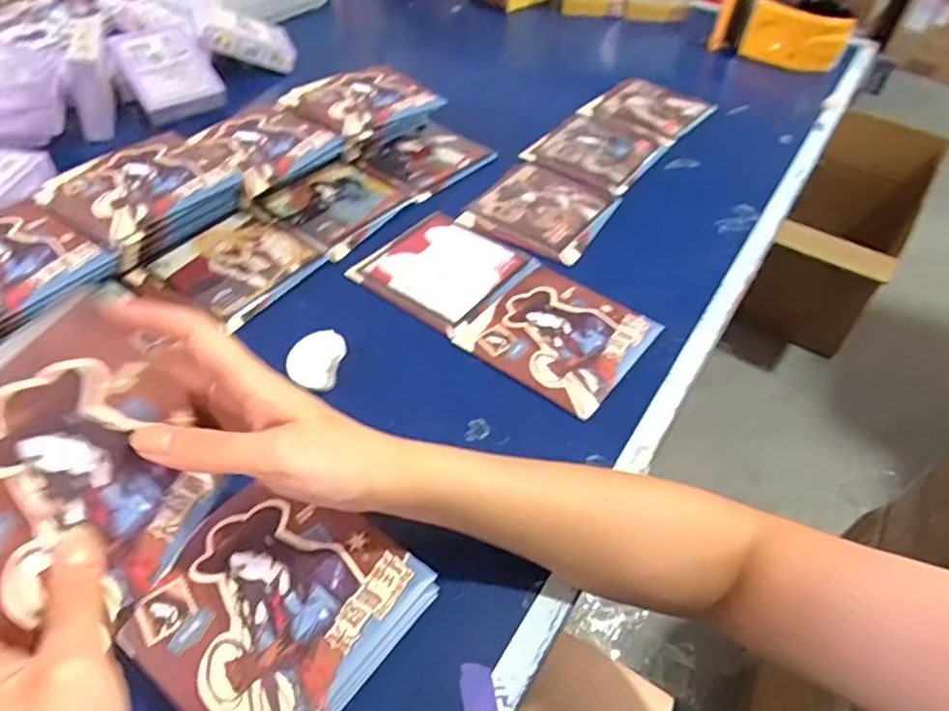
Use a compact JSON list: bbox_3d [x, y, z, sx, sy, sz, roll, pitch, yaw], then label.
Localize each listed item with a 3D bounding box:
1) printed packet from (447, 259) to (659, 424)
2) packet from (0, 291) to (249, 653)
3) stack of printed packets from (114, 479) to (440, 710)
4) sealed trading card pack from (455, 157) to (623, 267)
[{"bbox_3d":[0.063,-0.019,0.481,0.124,0.006,0.114,32,54,23],"label":"printed packet"},{"bbox_3d":[-0.162,0.049,0.264,0.010,0.117,0.124,-1,46,31],"label":"packet"},{"bbox_3d":[-0.101,0.130,0.326,0.117,0.028,0.119,32,53,23],"label":"stack of printed packets"},{"bbox_3d":[0.065,-0.144,0.596,0.118,0.014,0.128,24,51,18],"label":"sealed trading card pack"}]

